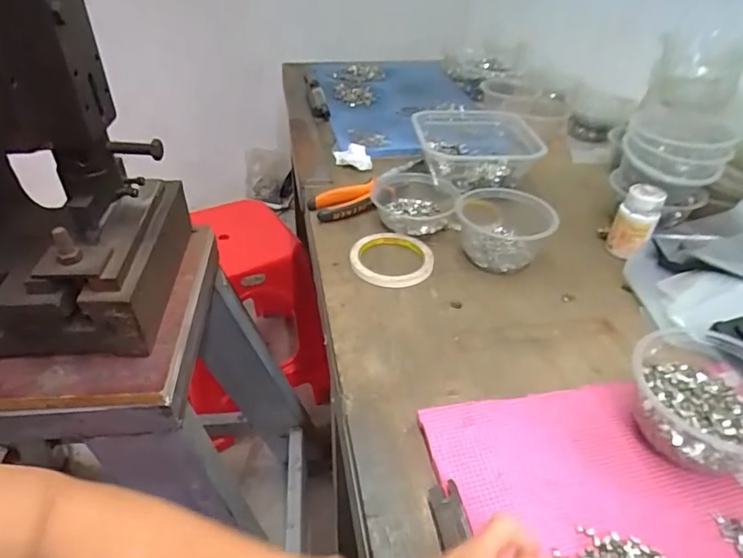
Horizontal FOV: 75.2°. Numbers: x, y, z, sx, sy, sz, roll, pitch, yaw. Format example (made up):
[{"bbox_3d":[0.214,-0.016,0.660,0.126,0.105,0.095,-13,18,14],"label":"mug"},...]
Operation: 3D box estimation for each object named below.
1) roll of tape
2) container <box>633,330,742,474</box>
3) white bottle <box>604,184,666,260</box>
[{"bbox_3d":[0.025,-0.025,0.579,0.096,0.014,0.096,0,38,0],"label":"roll of tape"},{"bbox_3d":[0.260,0.099,0.373,0.116,0.066,0.099,18,42,21],"label":"container"},{"bbox_3d":[0.319,-0.069,0.584,0.045,0.075,0.046,22,43,25],"label":"white bottle"}]

